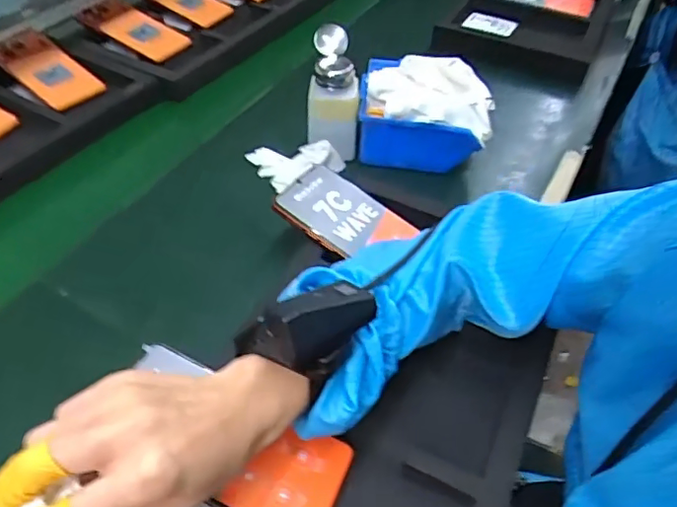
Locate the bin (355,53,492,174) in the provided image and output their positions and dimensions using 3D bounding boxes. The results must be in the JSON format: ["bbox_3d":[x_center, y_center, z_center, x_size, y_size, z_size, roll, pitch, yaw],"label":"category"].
[{"bbox_3d":[0.096,-0.162,0.620,0.142,0.094,0.121,5,47,5],"label":"bin"}]

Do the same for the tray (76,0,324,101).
[{"bbox_3d":[-0.190,-0.393,0.862,0.282,0.056,0.459,28,53,24],"label":"tray"}]

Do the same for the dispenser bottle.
[{"bbox_3d":[-0.003,-0.167,0.594,0.053,0.129,0.056,5,47,5],"label":"dispenser bottle"}]

